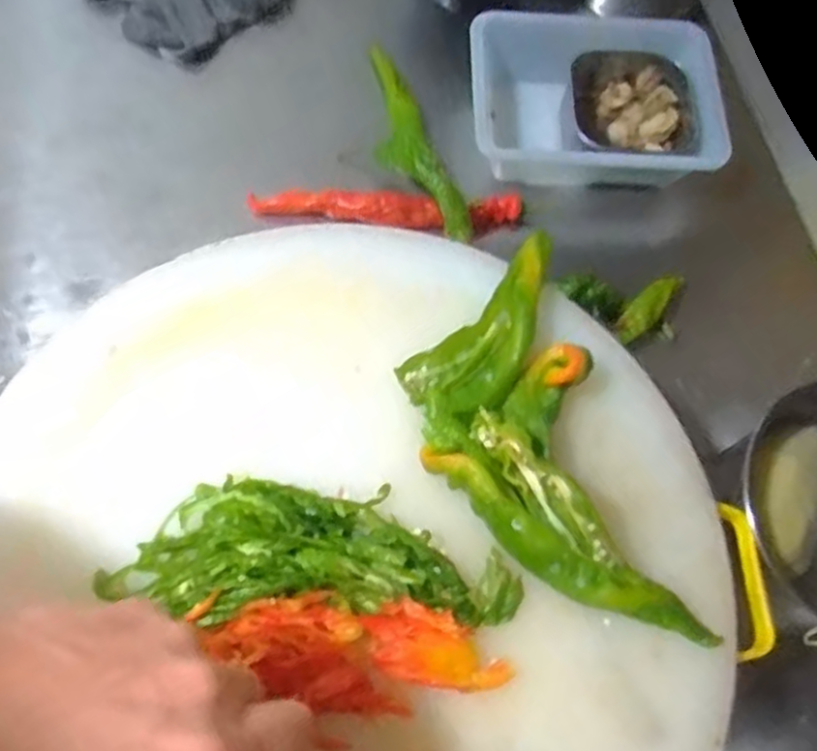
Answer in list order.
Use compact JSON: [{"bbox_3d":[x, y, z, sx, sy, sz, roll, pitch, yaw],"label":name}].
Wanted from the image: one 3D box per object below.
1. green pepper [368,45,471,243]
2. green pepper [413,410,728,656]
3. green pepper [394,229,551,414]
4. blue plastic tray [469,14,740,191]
[{"bbox_3d":[-0.003,-0.195,0.611,0.048,0.046,0.211,-16,70,-10],"label":"green pepper"},{"bbox_3d":[0.082,0.087,0.387,0.046,0.034,0.163,-41,75,-17],"label":"green pepper"},{"bbox_3d":[0.056,-0.028,0.437,0.054,0.018,0.132,41,71,13],"label":"green pepper"},{"bbox_3d":[0.152,-0.222,0.633,0.199,0.065,0.133,5,68,-1],"label":"blue plastic tray"}]

